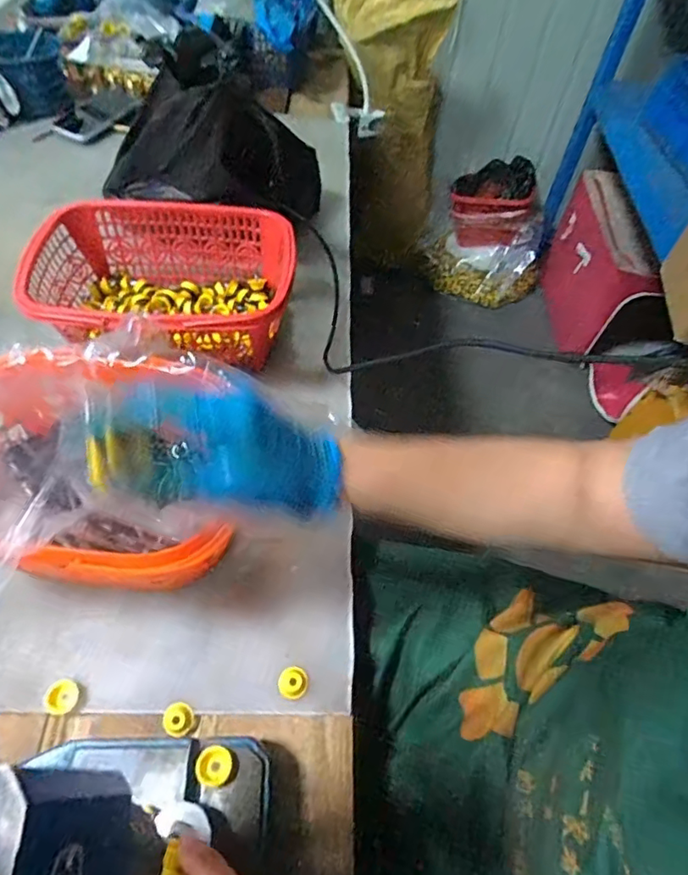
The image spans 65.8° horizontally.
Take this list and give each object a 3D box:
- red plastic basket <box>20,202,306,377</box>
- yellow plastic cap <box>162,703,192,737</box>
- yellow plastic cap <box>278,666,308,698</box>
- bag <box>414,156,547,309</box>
[{"bbox_3d":[-0.201,-0.170,0.617,0.281,0.099,0.196,-3,57,-6],"label":"red plastic basket"},{"bbox_3d":[-0.140,0.235,0.444,0.022,0.010,0.024,7,57,1],"label":"yellow plastic cap"},{"bbox_3d":[-0.044,0.215,0.466,0.024,0.022,0.024,2,57,-3],"label":"yellow plastic cap"},{"bbox_3d":[0.410,-0.588,1.540,0.346,0.326,0.207,15,57,6],"label":"bag"}]

